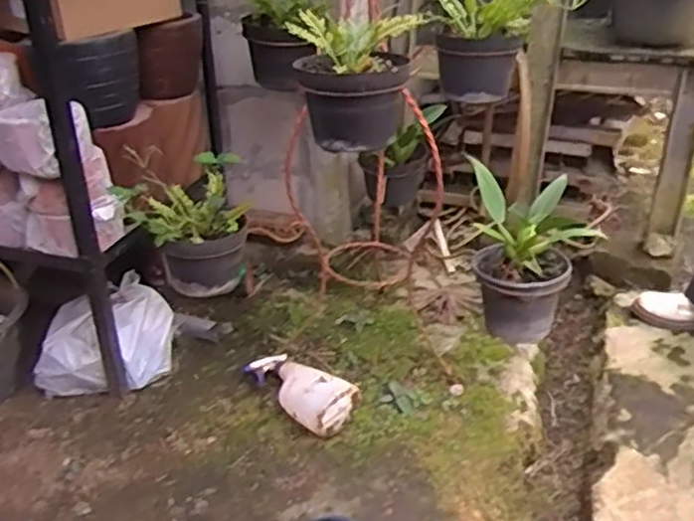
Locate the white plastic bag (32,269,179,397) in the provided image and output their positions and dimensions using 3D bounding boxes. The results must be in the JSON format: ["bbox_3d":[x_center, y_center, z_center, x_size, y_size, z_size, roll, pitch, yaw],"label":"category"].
[{"bbox_3d":[-0.513,0.171,1.404,0.286,0.174,0.194,-13,31,-22],"label":"white plastic bag"}]

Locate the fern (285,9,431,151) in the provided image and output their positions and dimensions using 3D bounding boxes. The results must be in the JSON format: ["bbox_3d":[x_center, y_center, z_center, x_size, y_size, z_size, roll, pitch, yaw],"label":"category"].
[{"bbox_3d":[0.013,-0.273,1.023,0.190,0.171,0.148,3,29,6],"label":"fern"}]

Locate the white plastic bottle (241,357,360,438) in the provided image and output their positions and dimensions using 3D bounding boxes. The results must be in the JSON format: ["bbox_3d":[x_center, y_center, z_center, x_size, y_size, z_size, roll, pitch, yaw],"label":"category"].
[{"bbox_3d":[-0.107,0.247,1.329,0.124,0.078,0.269,-27,37,-37],"label":"white plastic bottle"}]

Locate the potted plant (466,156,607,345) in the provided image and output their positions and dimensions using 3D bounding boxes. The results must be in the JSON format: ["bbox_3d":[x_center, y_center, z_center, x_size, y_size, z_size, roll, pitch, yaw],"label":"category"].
[{"bbox_3d":[0.322,-0.005,1.172,0.213,0.245,0.169,5,29,10],"label":"potted plant"}]

